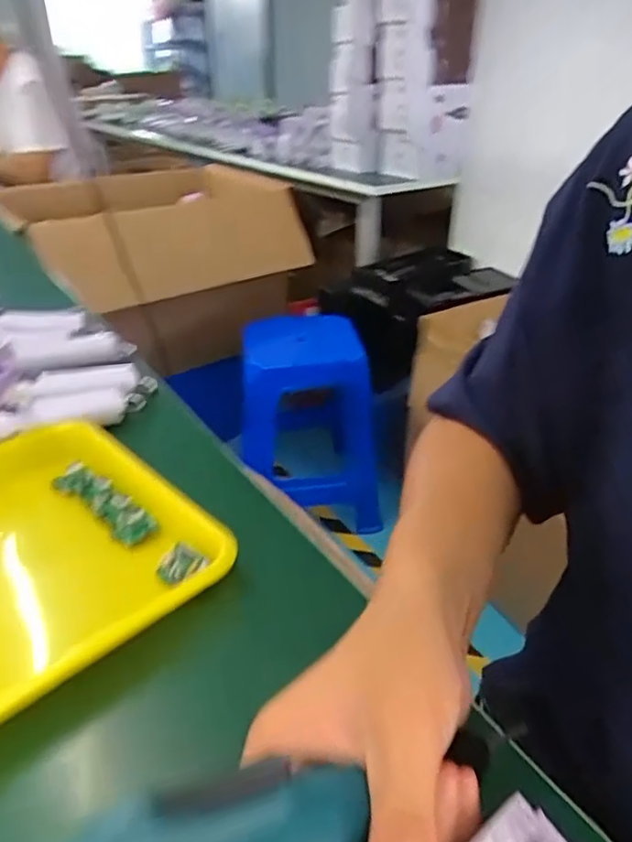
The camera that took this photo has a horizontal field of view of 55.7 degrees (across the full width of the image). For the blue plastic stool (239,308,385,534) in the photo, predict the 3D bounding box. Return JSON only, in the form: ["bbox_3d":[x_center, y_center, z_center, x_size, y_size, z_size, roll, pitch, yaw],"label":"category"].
[{"bbox_3d":[-0.014,0.000,1.548,0.326,0.447,0.377,-2,33,-3],"label":"blue plastic stool"}]

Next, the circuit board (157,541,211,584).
[{"bbox_3d":[-0.095,0.100,0.418,0.033,0.009,0.028,26,41,34],"label":"circuit board"}]

